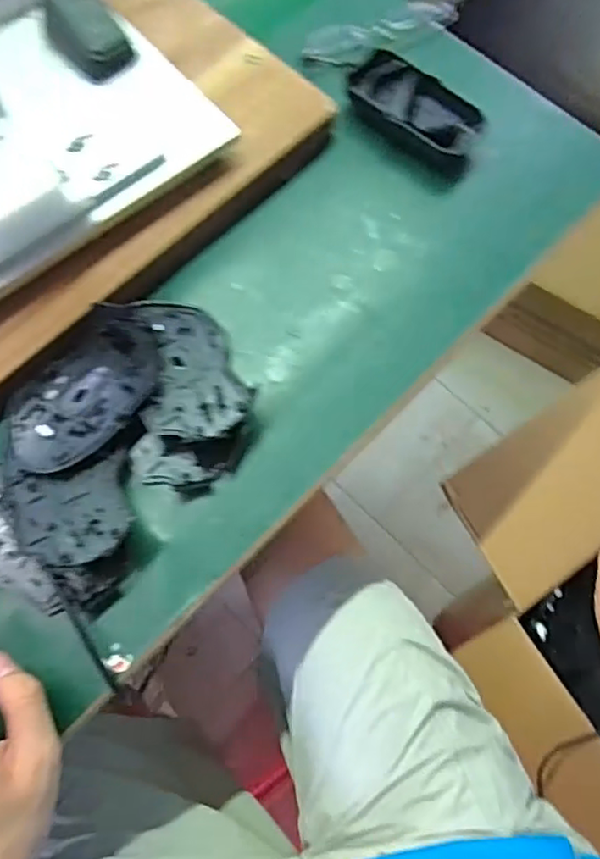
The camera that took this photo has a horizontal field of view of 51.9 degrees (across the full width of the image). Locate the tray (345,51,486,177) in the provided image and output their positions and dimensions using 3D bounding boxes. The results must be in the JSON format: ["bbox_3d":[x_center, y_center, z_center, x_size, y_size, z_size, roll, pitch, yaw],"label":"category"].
[{"bbox_3d":[0.087,-0.244,0.479,0.112,0.031,0.060,38,75,10],"label":"tray"}]

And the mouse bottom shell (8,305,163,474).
[{"bbox_3d":[-0.137,-0.024,0.389,0.068,0.017,0.114,37,75,10],"label":"mouse bottom shell"}]

